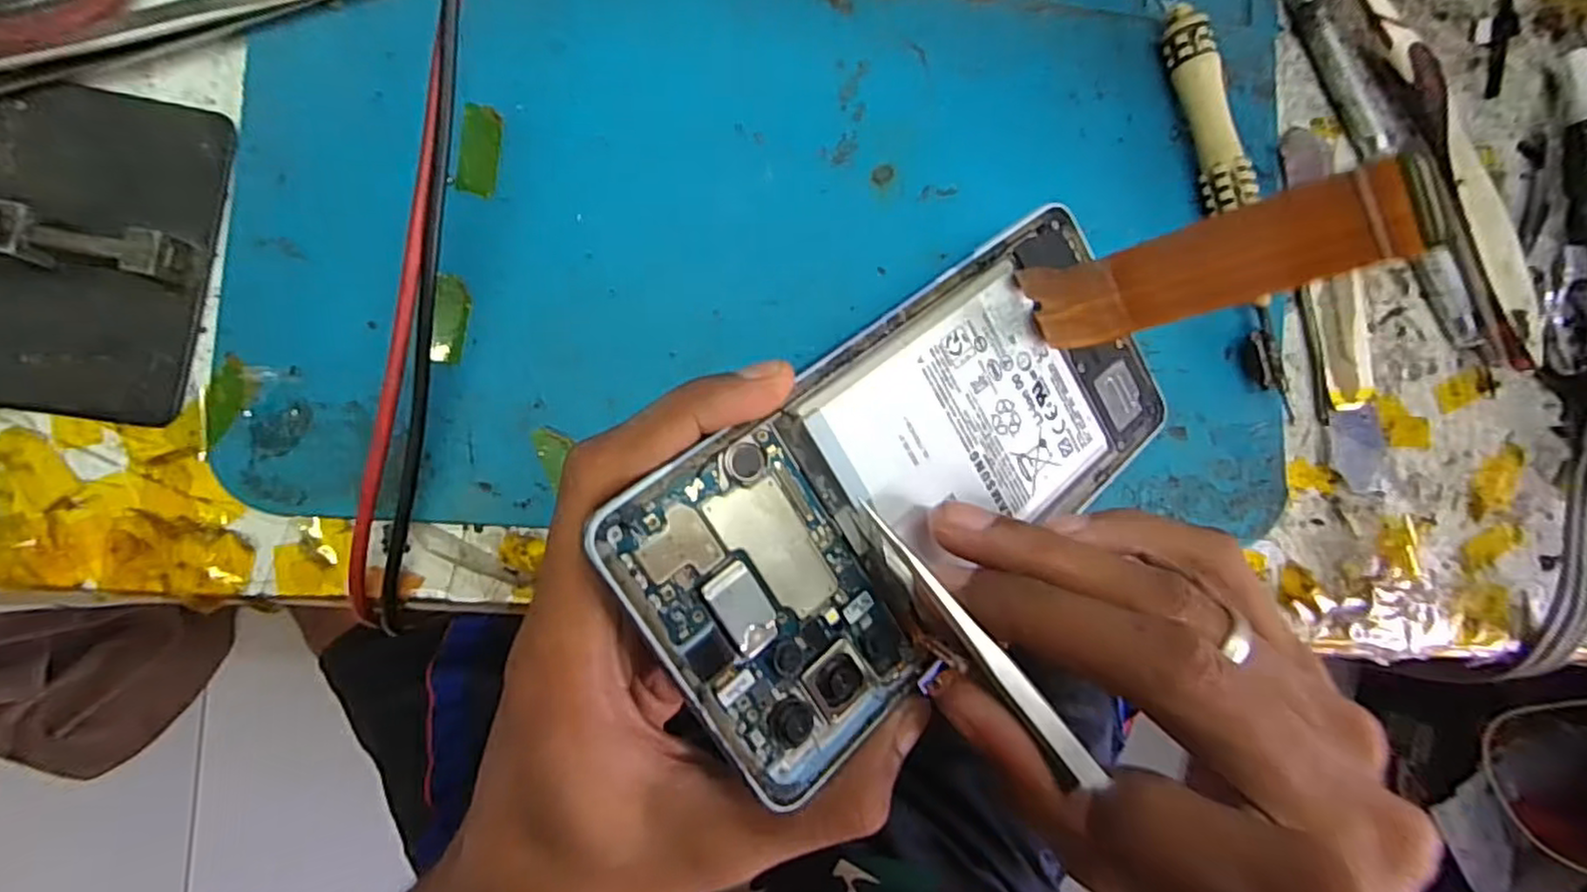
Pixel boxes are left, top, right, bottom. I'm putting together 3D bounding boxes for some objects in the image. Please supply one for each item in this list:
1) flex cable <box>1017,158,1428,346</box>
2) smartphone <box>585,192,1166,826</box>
[{"bbox_3d":[0.078,-0.035,0.139,0.008,0.070,0.019,-9,89,-37],"label":"flex cable"},{"bbox_3d":[0.033,0.005,0.165,0.152,0.004,0.072,-37,102,-24],"label":"smartphone"}]

